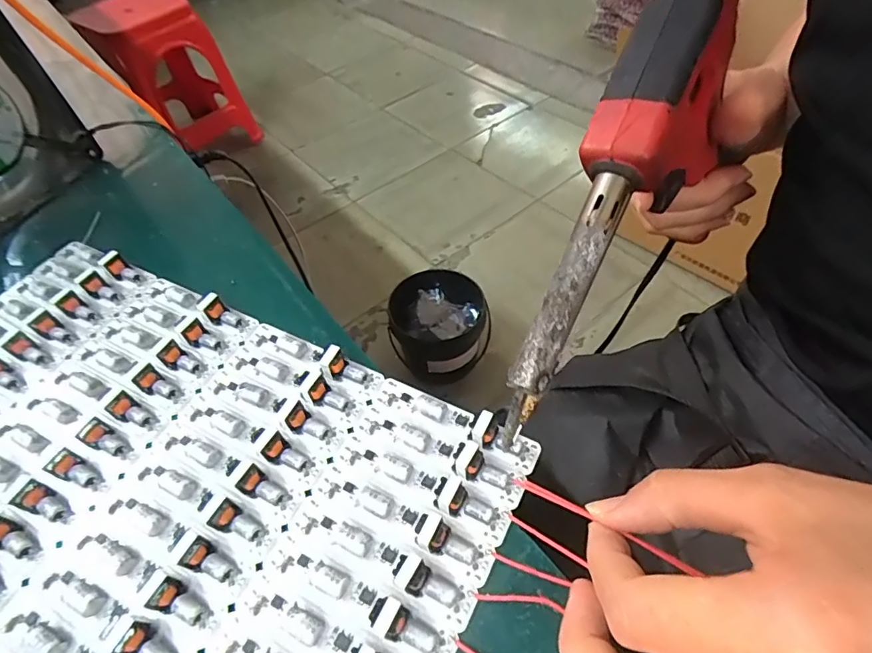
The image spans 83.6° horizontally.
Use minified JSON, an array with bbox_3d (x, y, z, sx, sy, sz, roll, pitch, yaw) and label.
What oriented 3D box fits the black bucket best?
[{"bbox_3d":[0.014,0.016,1.049,0.196,0.180,0.196,-22,55,-10],"label":"black bucket"}]

